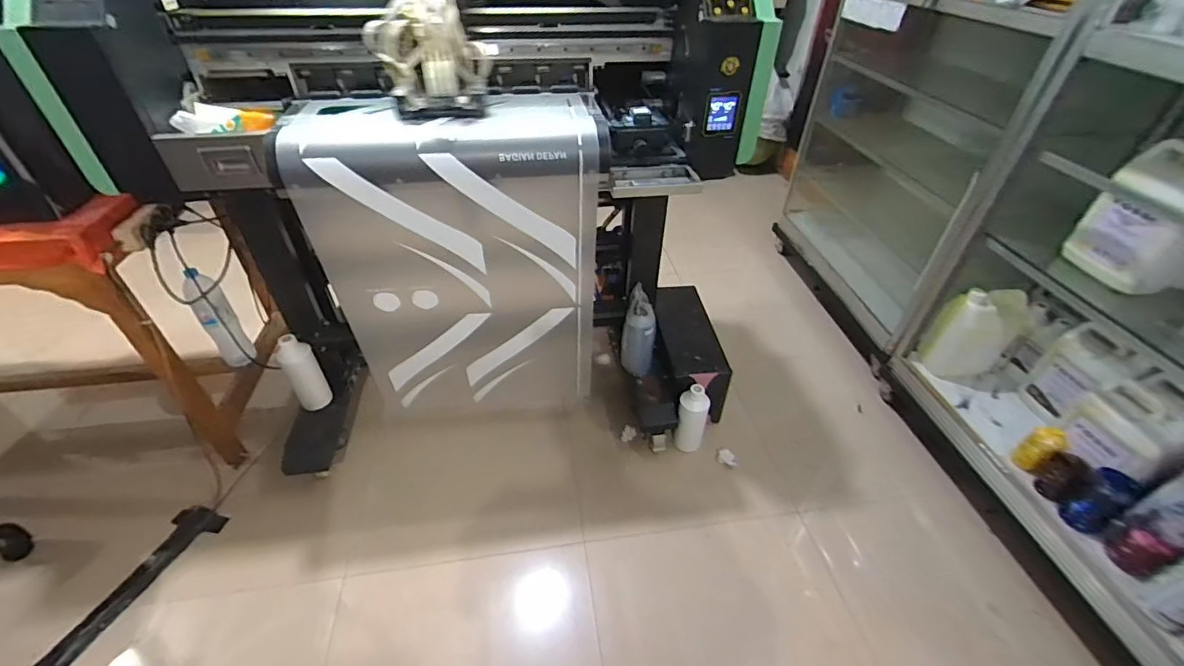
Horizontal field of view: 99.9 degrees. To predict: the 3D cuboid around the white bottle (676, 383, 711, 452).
[{"bbox_3d":[0.292,0.247,1.453,0.083,0.213,0.077,13,42,14],"label":"white bottle"}]

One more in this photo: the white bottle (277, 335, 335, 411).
[{"bbox_3d":[-0.774,0.107,1.345,0.087,0.210,0.078,-25,47,-27],"label":"white bottle"}]

